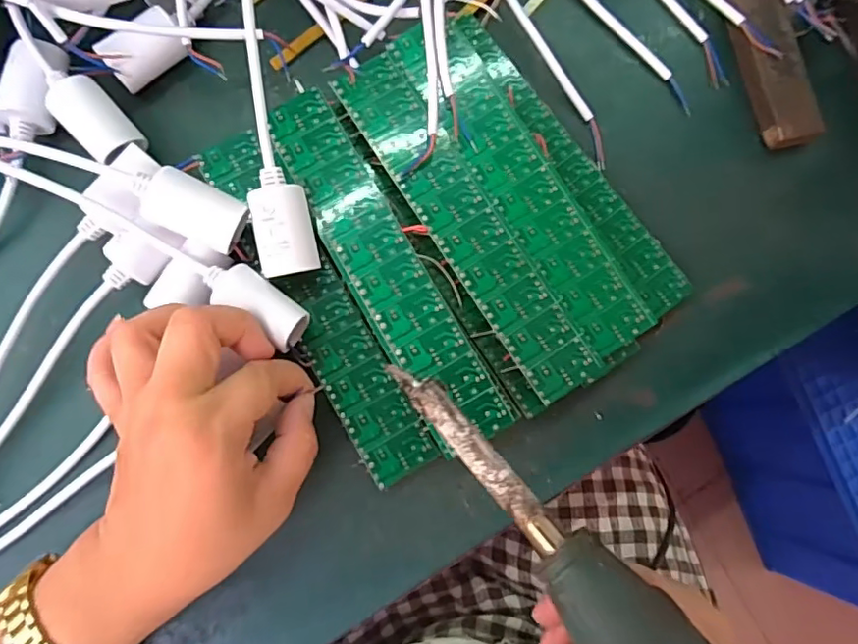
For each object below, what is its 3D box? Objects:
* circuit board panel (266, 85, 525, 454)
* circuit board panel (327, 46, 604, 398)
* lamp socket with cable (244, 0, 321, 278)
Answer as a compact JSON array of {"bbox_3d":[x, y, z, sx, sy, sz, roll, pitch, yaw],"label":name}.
[{"bbox_3d":[-0.024,-0.029,0.289,0.039,0.007,0.198,-29,86,-6],"label":"circuit board panel"},{"bbox_3d":[0.018,-0.052,0.297,0.038,0.004,0.202,-33,86,-7],"label":"circuit board panel"},{"bbox_3d":[-0.085,-0.113,0.287,0.028,0.024,0.180,-10,83,-5],"label":"lamp socket with cable"}]

